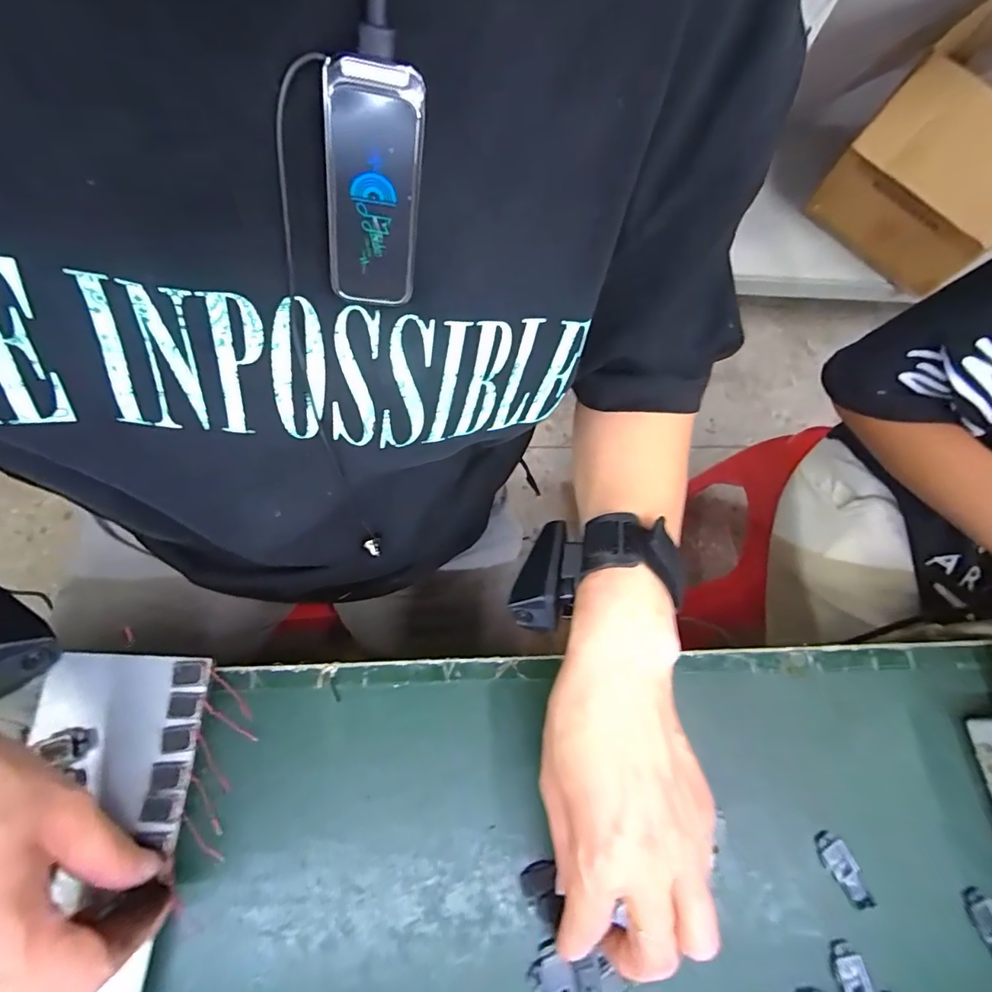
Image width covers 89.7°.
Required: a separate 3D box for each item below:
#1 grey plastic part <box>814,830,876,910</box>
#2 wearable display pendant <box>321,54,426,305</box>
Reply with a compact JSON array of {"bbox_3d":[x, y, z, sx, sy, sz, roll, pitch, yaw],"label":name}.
[{"bbox_3d":[0.200,0.215,0.285,0.018,0.004,0.041,-21,75,-13],"label":"grey plastic part"},{"bbox_3d":[-0.038,-0.093,0.154,0.027,0.063,0.011,-1,45,-16],"label":"wearable display pendant"}]

